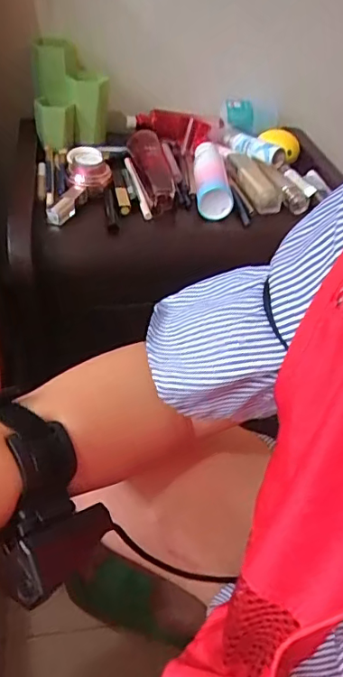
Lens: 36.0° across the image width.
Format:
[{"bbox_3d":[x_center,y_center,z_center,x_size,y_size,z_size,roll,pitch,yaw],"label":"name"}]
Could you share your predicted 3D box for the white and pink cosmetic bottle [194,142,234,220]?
[{"bbox_3d":[0.050,-0.216,0.729,0.042,0.052,0.157,2,41,-7],"label":"white and pink cosmetic bottle"}]

